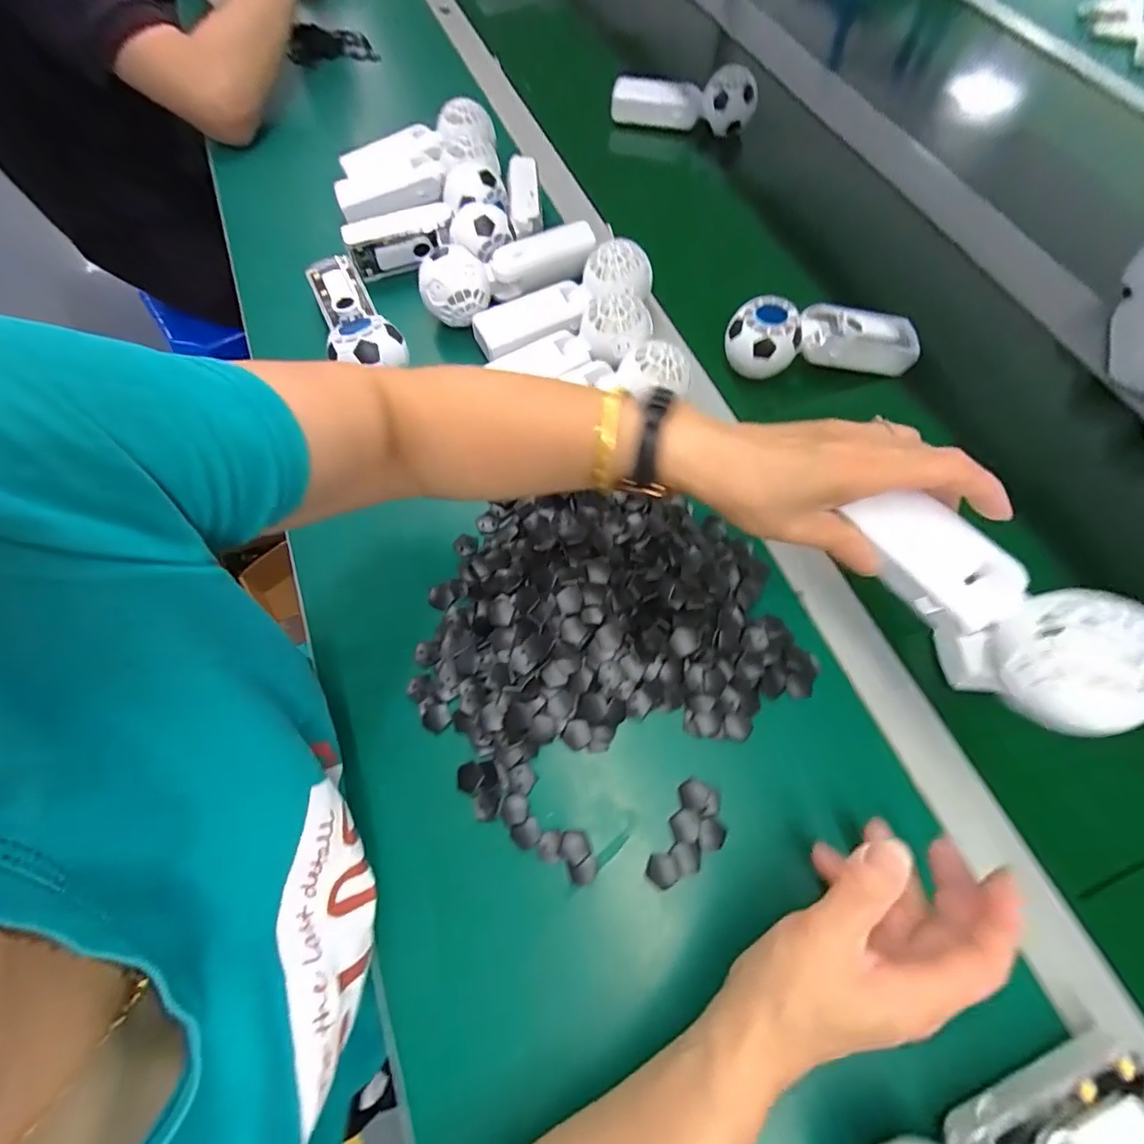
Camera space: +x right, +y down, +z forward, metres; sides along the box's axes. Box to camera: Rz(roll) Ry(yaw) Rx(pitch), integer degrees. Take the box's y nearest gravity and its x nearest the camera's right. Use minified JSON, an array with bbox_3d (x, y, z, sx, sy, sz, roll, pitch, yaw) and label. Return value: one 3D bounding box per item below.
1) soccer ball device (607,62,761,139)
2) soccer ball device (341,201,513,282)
[{"bbox_3d":[0.138,-0.582,0.619,0.175,0.054,0.051,8,66,2],"label":"soccer ball device"},{"bbox_3d":[-0.135,-0.321,0.483,0.158,0.046,0.058,0,65,13],"label":"soccer ball device"}]

